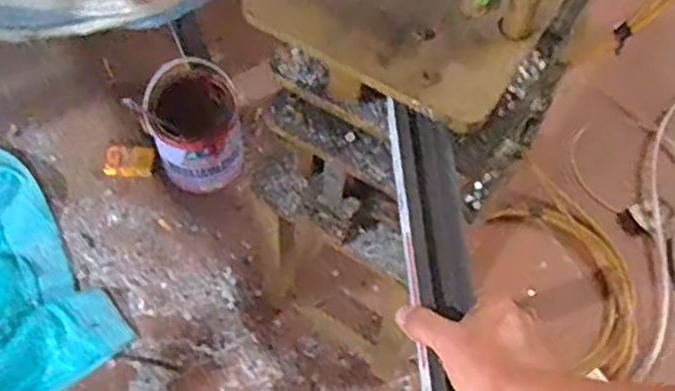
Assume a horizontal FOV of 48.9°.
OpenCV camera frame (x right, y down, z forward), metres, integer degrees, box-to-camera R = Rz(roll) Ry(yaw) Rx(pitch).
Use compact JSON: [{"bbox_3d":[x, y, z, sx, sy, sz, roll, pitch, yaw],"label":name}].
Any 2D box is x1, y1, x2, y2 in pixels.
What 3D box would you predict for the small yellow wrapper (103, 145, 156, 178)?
[{"bbox_3d":[-0.420,-0.067,1.500,0.094,0.033,0.062,-1,63,-3],"label":"small yellow wrapper"}]

